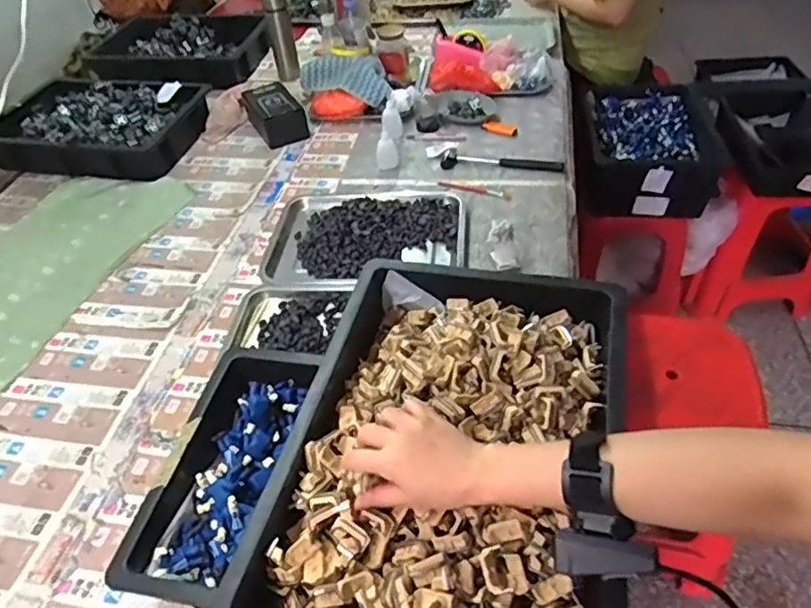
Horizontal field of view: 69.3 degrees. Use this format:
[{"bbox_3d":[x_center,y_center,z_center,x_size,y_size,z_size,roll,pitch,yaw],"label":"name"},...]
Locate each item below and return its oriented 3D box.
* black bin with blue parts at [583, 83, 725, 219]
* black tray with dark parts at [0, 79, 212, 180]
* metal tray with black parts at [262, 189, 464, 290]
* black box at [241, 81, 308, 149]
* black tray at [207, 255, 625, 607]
[{"bbox_3d":[0.679,-0.431,1.615,0.360,0.169,0.510,6,45,11],"label":"black bin with blue parts"},{"bbox_3d":[-0.731,-0.412,1.384,0.471,0.111,0.324,2,44,9],"label":"black tray with dark parts"},{"bbox_3d":[-0.073,-0.130,1.081,0.348,0.024,0.273,-2,44,5],"label":"metal tray with black parts"},{"bbox_3d":[-0.316,-0.465,1.414,0.107,0.080,0.209,-23,46,-17],"label":"black box"},{"bbox_3d":[0.050,0.132,0.584,0.311,0.077,0.457,8,45,14],"label":"black tray"}]

